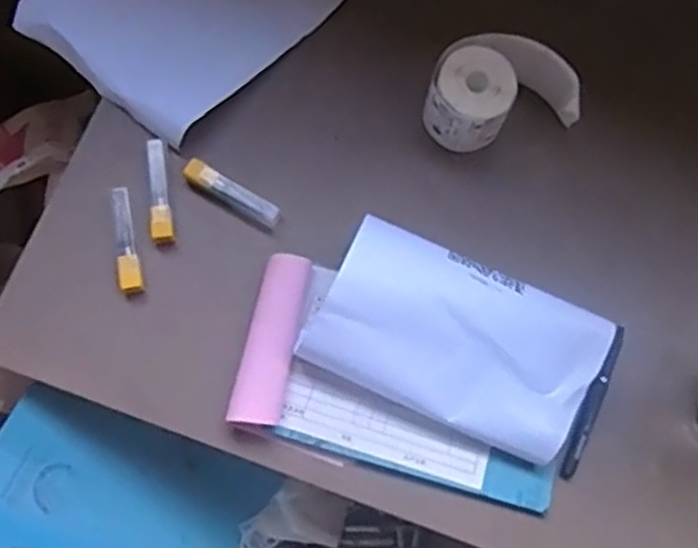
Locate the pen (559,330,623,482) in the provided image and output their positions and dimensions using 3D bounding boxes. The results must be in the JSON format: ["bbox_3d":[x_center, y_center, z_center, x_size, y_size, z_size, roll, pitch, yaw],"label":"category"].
[{"bbox_3d":[0.198,0.103,0.601,0.014,0.014,0.130,26,75,5],"label":"pen"}]

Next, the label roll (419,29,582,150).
[{"bbox_3d":[0.129,-0.158,0.640,0.124,0.067,0.074,-9,75,-4],"label":"label roll"}]

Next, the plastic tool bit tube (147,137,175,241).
[{"bbox_3d":[-0.160,-0.069,0.624,0.017,0.019,0.085,-8,75,-4],"label":"plastic tool bit tube"}]

